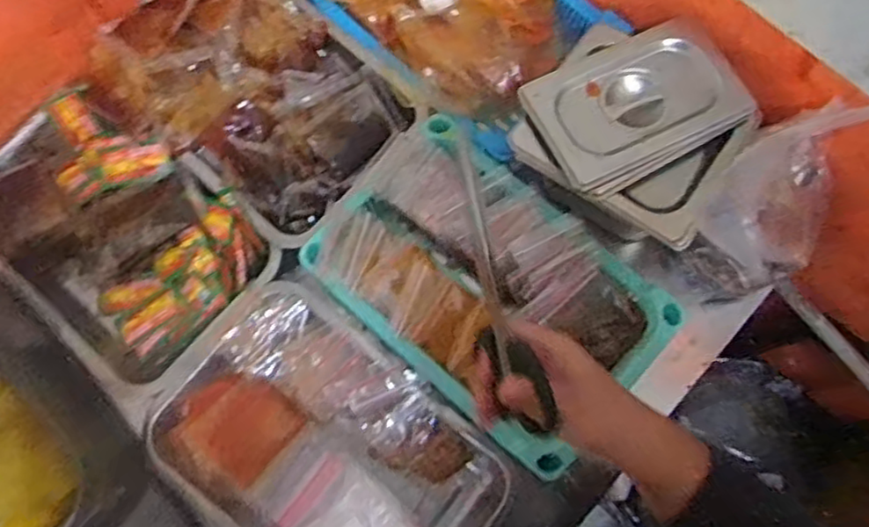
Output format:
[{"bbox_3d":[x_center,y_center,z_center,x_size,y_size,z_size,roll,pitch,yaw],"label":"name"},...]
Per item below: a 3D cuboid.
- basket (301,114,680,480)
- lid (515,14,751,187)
[{"bbox_3d":[0.051,0.025,0.636,0.301,0.055,0.200,41,78,11],"label":"basket"},{"bbox_3d":[0.180,-0.147,0.597,0.181,0.018,0.109,-24,76,-7],"label":"lid"}]

